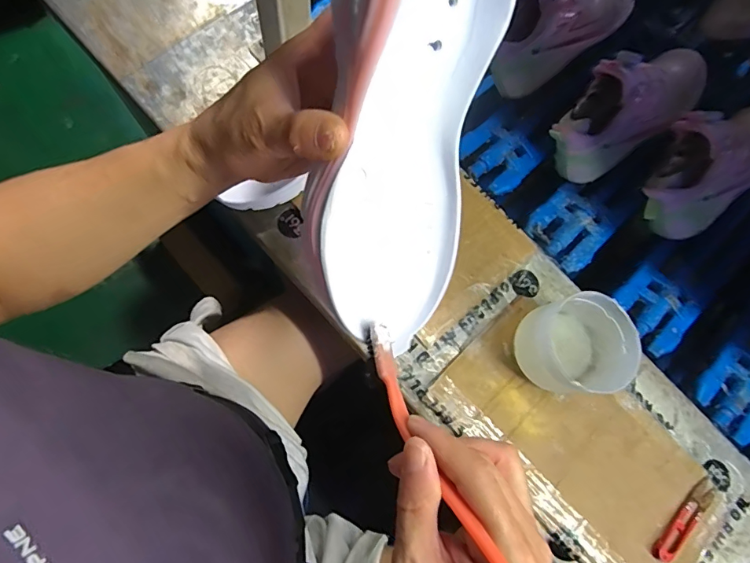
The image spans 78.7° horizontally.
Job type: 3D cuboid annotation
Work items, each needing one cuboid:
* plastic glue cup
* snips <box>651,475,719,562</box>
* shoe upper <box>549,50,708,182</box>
[{"bbox_3d":[0.198,0.066,0.460,0.100,0.093,0.093,0,79,0],"label":"plastic glue cup"},{"bbox_3d":[0.324,0.248,0.473,0.101,0.014,0.022,-42,82,-8],"label":"snips"},{"bbox_3d":[0.337,-0.233,0.586,0.267,0.076,0.100,-33,81,-7],"label":"shoe upper"}]

